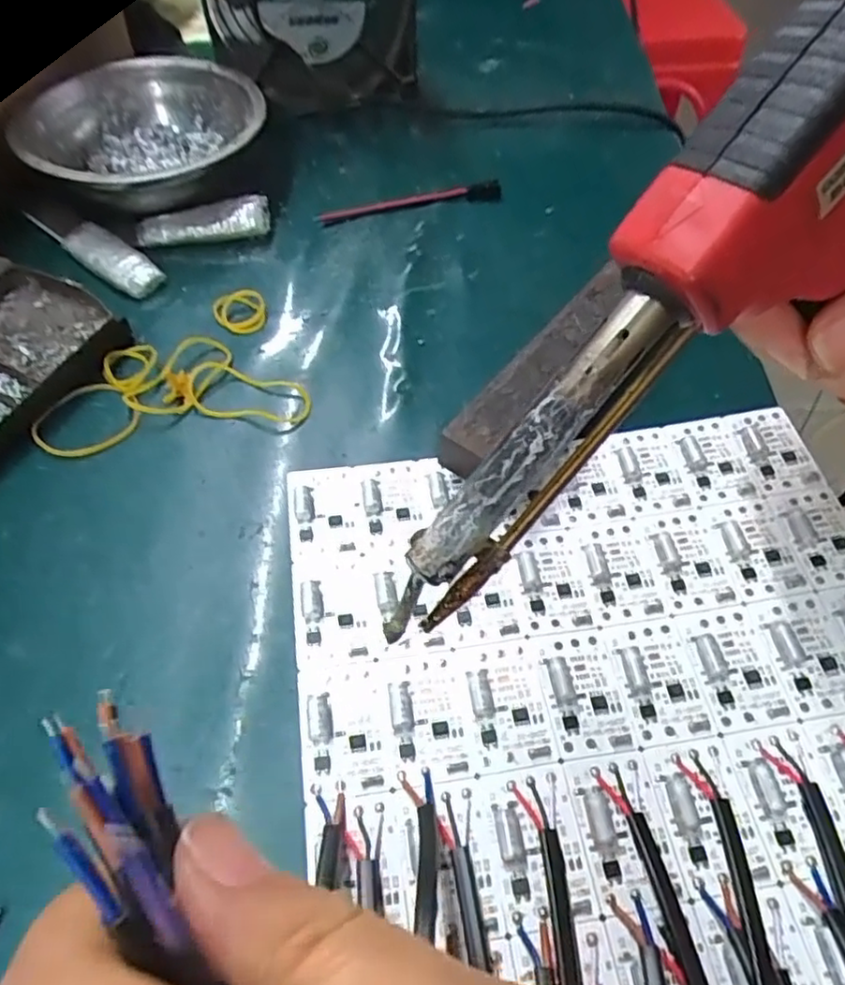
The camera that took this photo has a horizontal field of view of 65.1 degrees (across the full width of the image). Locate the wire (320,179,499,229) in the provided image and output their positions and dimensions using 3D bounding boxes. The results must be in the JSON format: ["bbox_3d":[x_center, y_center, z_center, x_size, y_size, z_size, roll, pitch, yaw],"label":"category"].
[{"bbox_3d":[-0.006,-0.158,0.360,0.102,0.006,0.015,-13,56,-9],"label":"wire"}]

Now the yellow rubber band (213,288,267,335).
[{"bbox_3d":[-0.085,-0.085,0.310,0.024,0.008,0.026,-15,56,-10],"label":"yellow rubber band"}]

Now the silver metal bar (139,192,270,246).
[{"bbox_3d":[-0.112,-0.137,0.339,0.066,0.018,0.017,-9,55,-6],"label":"silver metal bar"}]

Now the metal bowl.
[{"bbox_3d":[-0.146,-0.190,0.362,0.121,0.043,0.121,0,55,0],"label":"metal bowl"}]

